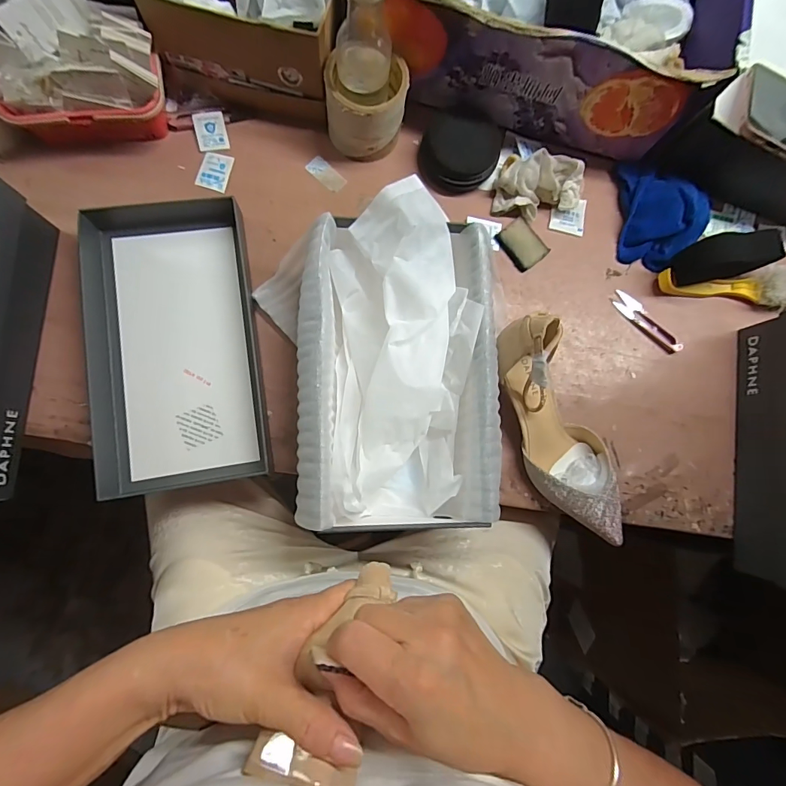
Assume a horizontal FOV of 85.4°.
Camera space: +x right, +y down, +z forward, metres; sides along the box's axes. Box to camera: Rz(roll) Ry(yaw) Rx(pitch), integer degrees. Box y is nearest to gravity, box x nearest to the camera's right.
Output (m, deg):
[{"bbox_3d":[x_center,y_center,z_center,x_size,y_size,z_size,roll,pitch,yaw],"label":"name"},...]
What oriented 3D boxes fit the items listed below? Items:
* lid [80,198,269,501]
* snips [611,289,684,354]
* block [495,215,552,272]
[{"bbox_3d":[-0.232,-0.055,0.458,0.166,0.037,0.311,-8,84,-7],"label":"lid"},{"bbox_3d":[0.315,-0.087,0.528,0.100,0.011,0.028,45,81,1],"label":"snips"},{"bbox_3d":[0.160,-0.183,0.524,0.044,0.013,0.057,-37,88,-9],"label":"block"}]

